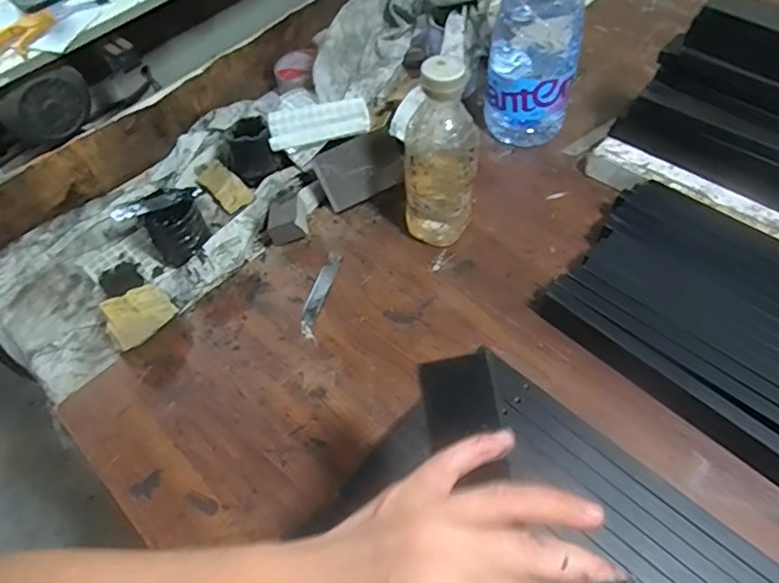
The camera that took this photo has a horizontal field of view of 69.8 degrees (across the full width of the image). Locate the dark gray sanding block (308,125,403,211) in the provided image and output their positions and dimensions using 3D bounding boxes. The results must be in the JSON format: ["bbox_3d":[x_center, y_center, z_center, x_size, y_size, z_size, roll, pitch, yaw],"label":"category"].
[{"bbox_3d":[-0.032,-0.146,0.666,0.105,0.068,0.018,-28,21,-9],"label":"dark gray sanding block"}]

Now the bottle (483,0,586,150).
[{"bbox_3d":[0.168,-0.281,0.637,0.096,0.248,0.072,16,60,14],"label":"bottle"}]

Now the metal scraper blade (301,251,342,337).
[{"bbox_3d":[-0.076,0.001,0.613,0.019,0.004,0.109,11,59,11],"label":"metal scraper blade"}]

